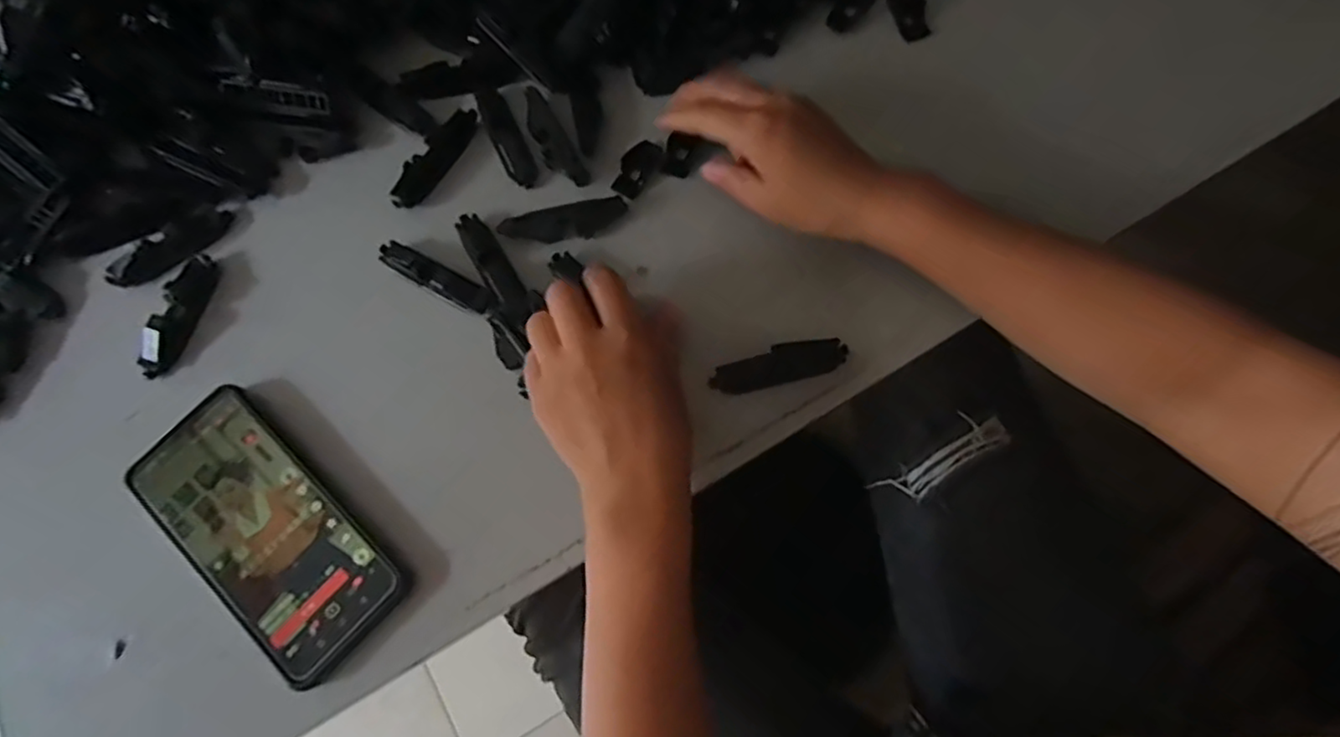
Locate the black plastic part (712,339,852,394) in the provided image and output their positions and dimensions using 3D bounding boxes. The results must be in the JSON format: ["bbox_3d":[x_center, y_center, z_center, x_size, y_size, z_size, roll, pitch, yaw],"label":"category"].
[{"bbox_3d":[0.064,-0.002,0.394,0.081,0.007,0.022,-14,74,-1],"label":"black plastic part"}]

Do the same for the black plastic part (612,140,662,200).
[{"bbox_3d":[-0.022,-0.133,0.439,0.023,0.004,0.042,31,77,11],"label":"black plastic part"}]

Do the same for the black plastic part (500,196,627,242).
[{"bbox_3d":[-0.067,-0.091,0.419,0.079,0.016,0.019,-13,74,-1],"label":"black plastic part"}]

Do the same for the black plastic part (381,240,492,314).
[{"bbox_3d":[-0.146,-0.057,0.418,0.079,0.016,0.020,29,77,10],"label":"black plastic part"}]

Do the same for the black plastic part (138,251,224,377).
[{"bbox_3d":[-0.308,-0.035,0.414,0.018,0.013,0.081,15,75,7],"label":"black plastic part"}]

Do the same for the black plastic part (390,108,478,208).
[{"bbox_3d":[-0.156,-0.140,0.438,0.021,0.008,0.079,29,77,10],"label":"black plastic part"}]

